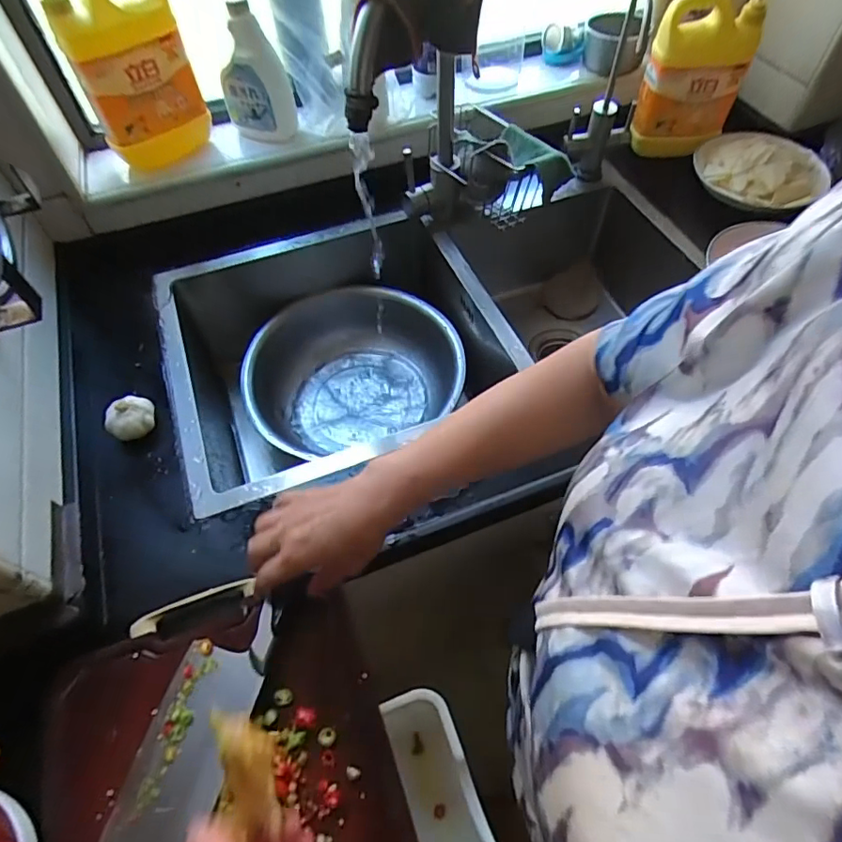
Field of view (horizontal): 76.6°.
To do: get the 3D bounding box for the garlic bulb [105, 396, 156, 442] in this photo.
[{"bbox_3d":[-0.339,-0.003,0.625,0.055,0.040,0.053,0,58,-1],"label":"garlic bulb"}]

